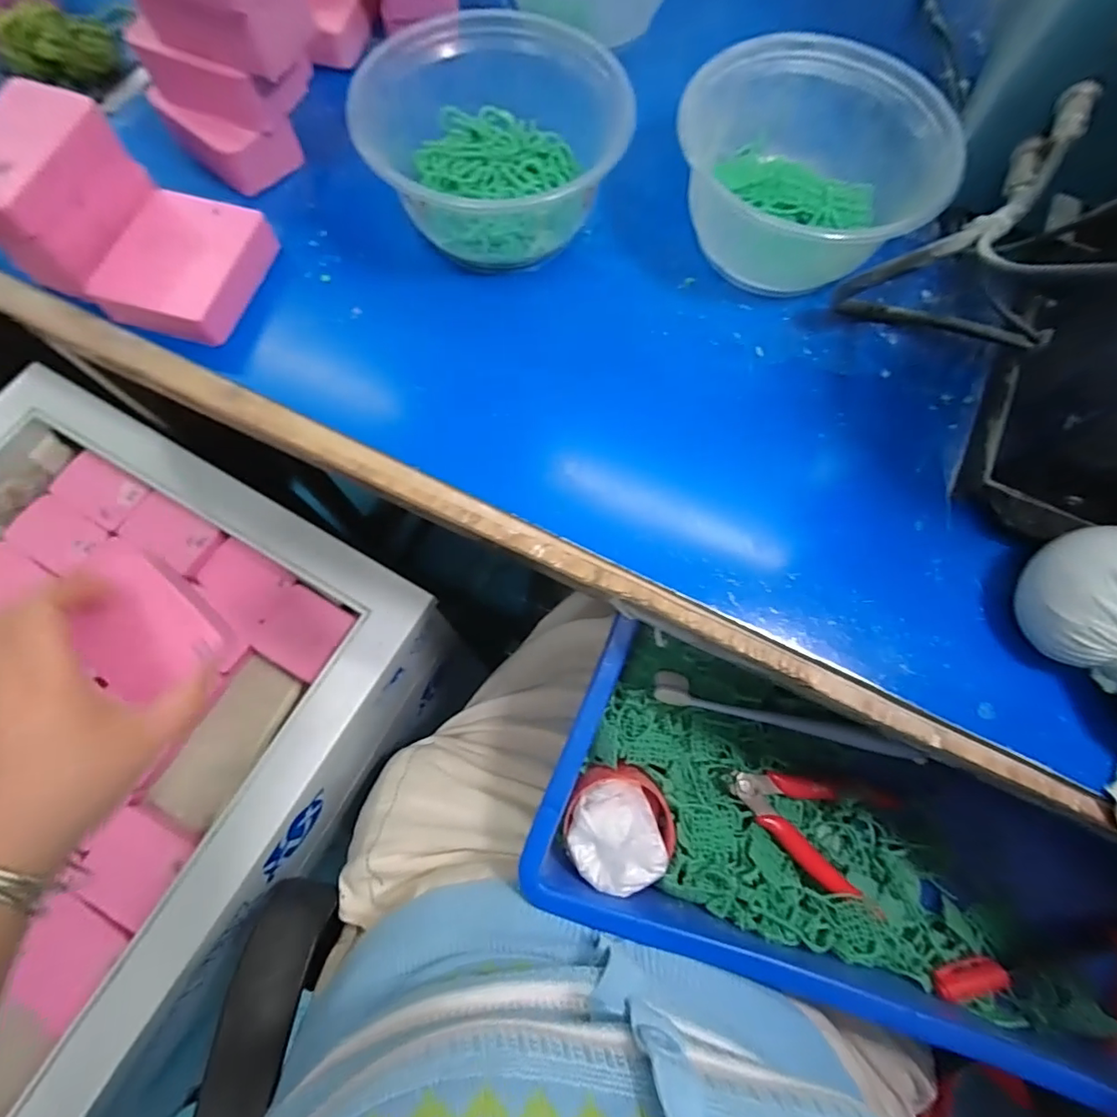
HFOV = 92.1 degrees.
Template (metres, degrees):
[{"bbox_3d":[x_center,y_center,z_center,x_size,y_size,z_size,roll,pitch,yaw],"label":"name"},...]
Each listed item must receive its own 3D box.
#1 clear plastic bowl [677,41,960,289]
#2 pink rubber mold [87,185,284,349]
[{"bbox_3d":[0.130,-0.208,0.291,0.129,0.060,0.110,25,74,5],"label":"clear plastic bowl"},{"bbox_3d":[-0.195,-0.154,0.284,0.063,0.019,0.076,15,73,3],"label":"pink rubber mold"}]

